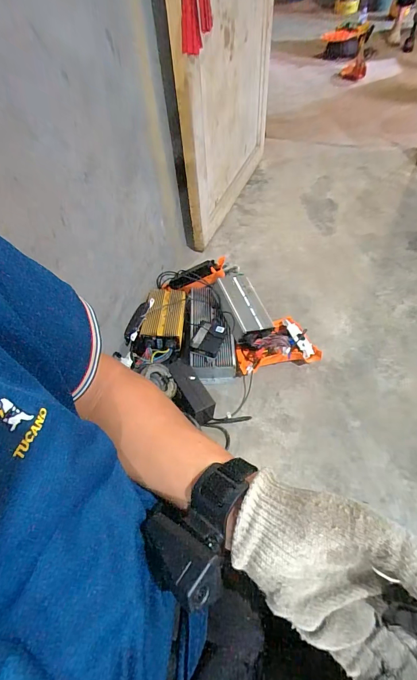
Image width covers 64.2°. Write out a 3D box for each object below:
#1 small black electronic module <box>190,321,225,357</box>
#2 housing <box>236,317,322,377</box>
[{"bbox_3d":[-0.001,-0.006,0.989,0.085,0.022,0.103,13,57,14],"label":"small black electronic module"},{"bbox_3d":[0.200,0.011,1.040,0.252,0.095,0.171,-12,56,-3],"label":"housing"}]

